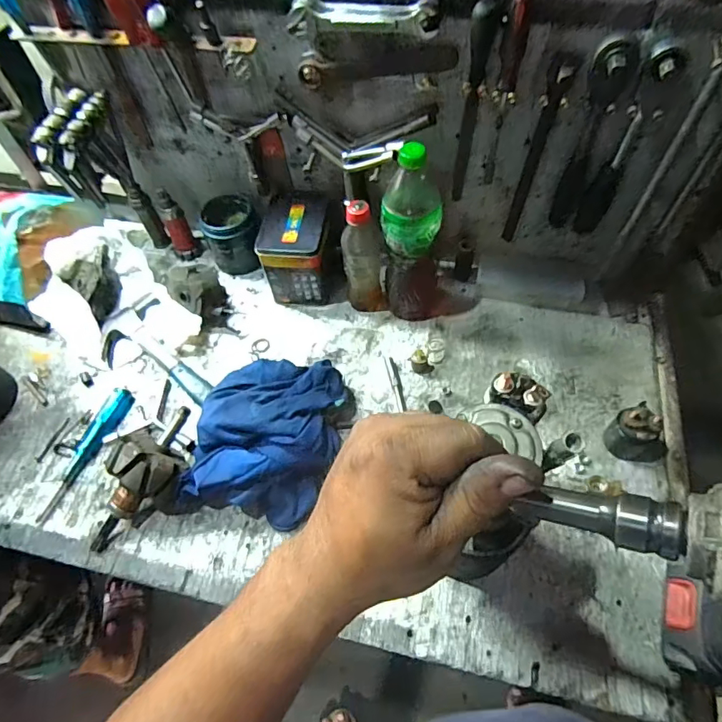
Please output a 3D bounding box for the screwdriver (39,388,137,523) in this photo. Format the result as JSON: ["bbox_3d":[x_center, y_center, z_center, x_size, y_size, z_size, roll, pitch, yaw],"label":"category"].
[{"bbox_3d":[-0.380,0.119,0.661,0.026,0.029,0.192,20,61,15],"label":"screwdriver"}]

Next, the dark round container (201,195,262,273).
[{"bbox_3d":[-0.215,-0.204,0.822,0.086,0.107,0.083,-8,57,-2],"label":"dark round container"}]

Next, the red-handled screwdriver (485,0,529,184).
[{"bbox_3d":[0.164,-0.297,0.563,0.022,0.216,0.023,12,59,10],"label":"red-handled screwdriver"}]

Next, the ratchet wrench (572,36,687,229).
[{"bbox_3d":[0.307,-0.242,0.577,0.042,0.245,0.035,25,62,18],"label":"ratchet wrench"}]

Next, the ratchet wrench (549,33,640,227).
[{"bbox_3d":[0.264,-0.254,0.582,0.042,0.246,0.044,20,61,15],"label":"ratchet wrench"}]

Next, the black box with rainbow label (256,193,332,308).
[{"bbox_3d":[-0.096,-0.176,0.770,0.101,0.123,0.128,6,58,7],"label":"black box with rainbow label"}]

